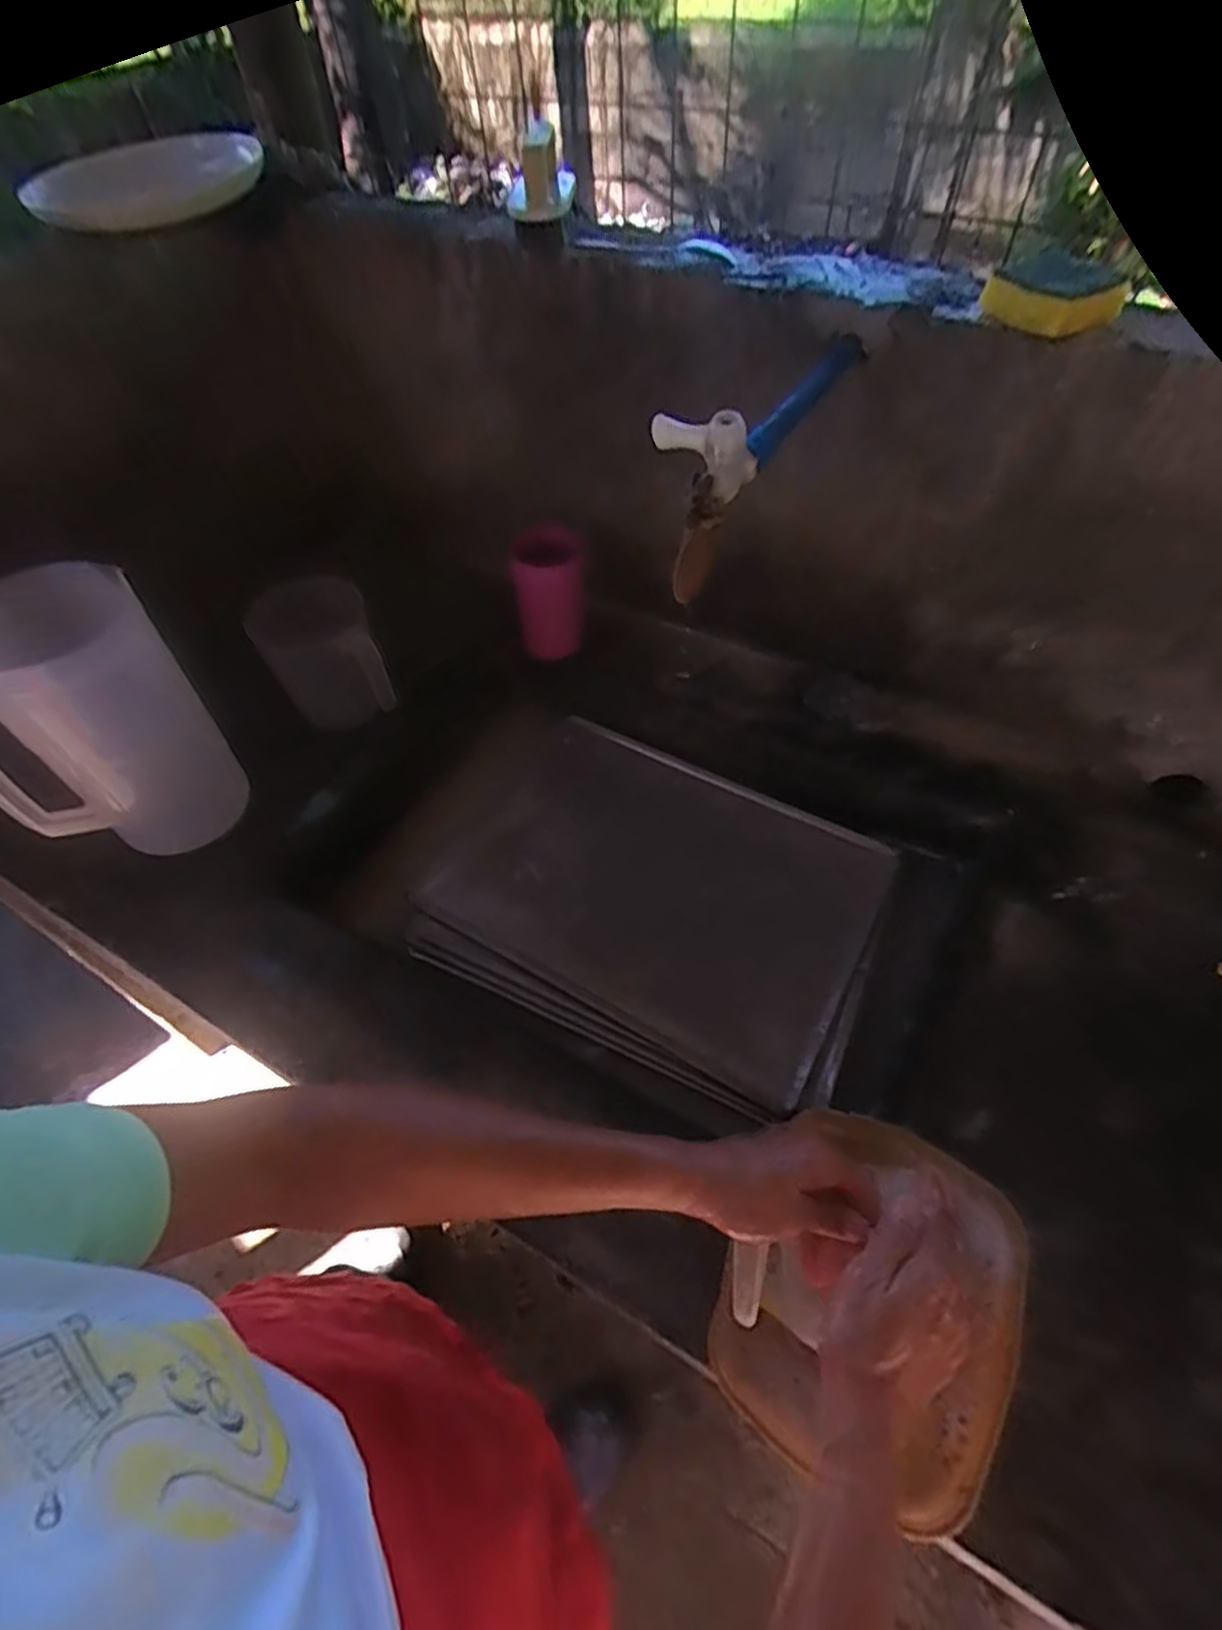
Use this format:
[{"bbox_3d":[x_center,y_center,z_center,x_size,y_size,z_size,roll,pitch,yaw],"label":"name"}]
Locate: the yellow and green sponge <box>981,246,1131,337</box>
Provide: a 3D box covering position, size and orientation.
[{"bbox_3d":[0.344,-0.403,0.553,0.098,0.034,0.063,19,57,16],"label":"yellow and green sponge"}]

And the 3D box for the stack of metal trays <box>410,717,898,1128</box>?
[{"bbox_3d":[0.042,0.079,0.767,0.463,0.060,0.333,21,57,17],"label":"stack of metal trays"}]

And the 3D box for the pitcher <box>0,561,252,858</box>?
[{"bbox_3d":[-0.485,-0.073,0.685,0.188,0.270,0.124,-38,61,-23],"label":"pitcher"}]

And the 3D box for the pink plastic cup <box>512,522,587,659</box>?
[{"bbox_3d":[-0.077,-0.280,0.906,0.084,0.152,0.085,-1,53,2],"label":"pink plastic cup"}]

